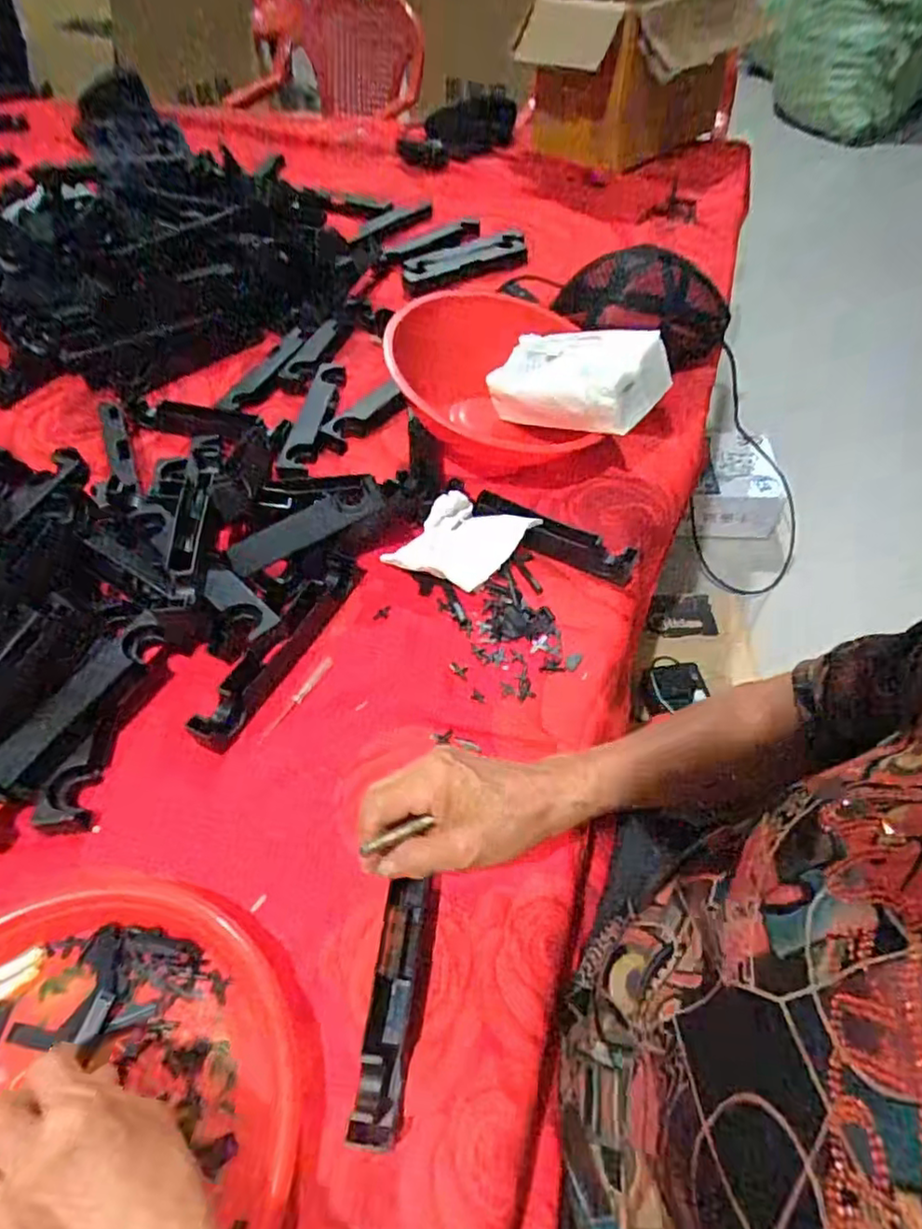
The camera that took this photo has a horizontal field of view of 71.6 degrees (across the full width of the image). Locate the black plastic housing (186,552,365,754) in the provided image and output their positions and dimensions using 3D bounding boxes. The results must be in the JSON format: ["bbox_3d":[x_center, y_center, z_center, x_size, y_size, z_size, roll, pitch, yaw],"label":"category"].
[{"bbox_3d":[-0.146,0.023,0.527,0.027,0.031,0.197,21,54,17],"label":"black plastic housing"}]

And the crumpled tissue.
[{"bbox_3d":[0.001,-0.065,0.583,0.123,0.046,0.077,-34,58,-24],"label":"crumpled tissue"}]

